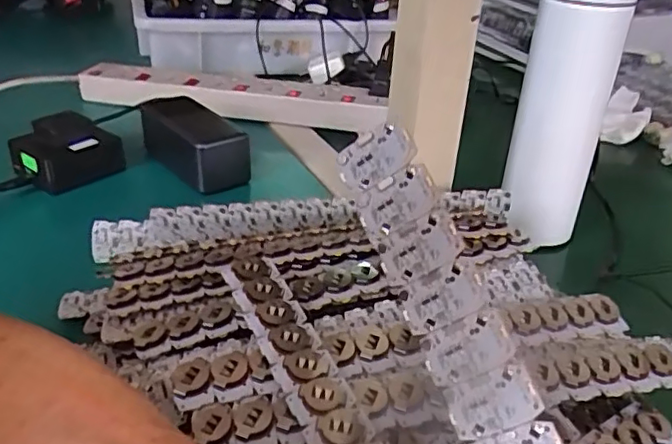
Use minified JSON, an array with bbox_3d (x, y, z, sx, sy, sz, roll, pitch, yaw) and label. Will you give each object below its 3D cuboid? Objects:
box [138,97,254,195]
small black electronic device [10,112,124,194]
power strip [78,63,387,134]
[{"bbox_3d":[-0.135,-0.076,0.576,0.059,0.049,0.129,-22,39,-34],"label":"box"},{"bbox_3d":[-0.241,-0.065,0.549,0.089,0.049,0.058,-22,38,-34],"label":"small black electronic device"},{"bbox_3d":[-0.123,-0.146,0.699,0.358,0.037,0.052,8,32,11],"label":"power strip"}]

